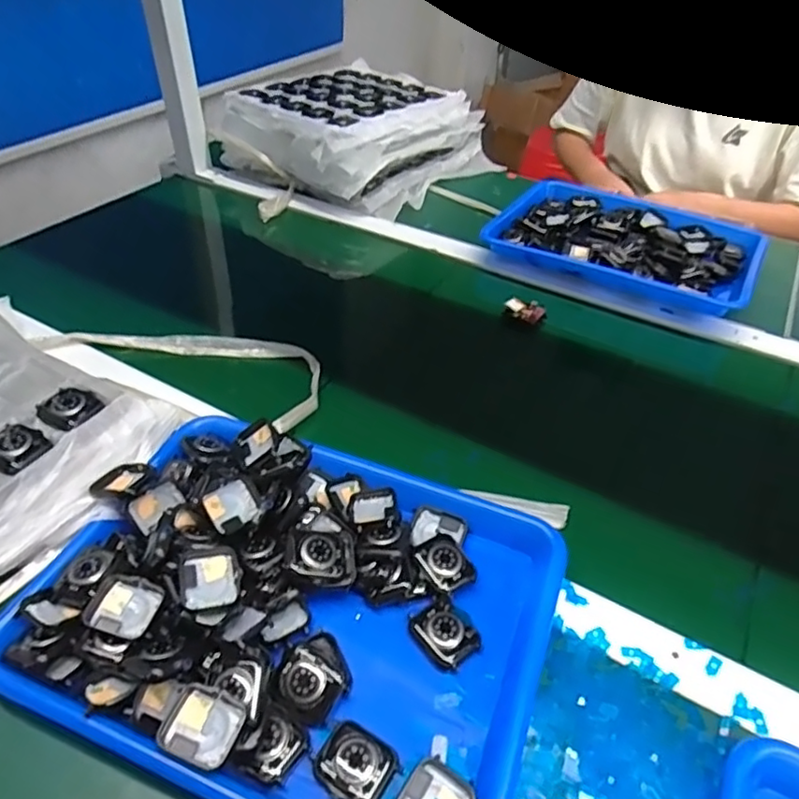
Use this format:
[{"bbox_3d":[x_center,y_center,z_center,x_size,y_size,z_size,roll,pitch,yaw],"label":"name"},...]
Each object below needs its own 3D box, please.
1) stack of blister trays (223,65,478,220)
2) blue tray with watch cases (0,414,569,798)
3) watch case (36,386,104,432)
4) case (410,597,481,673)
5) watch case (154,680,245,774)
[{"bbox_3d":[-0.071,-0.441,0.995,0.325,0.110,0.321,27,48,25],"label":"stack of blister trays"},{"bbox_3d":[-0.073,0.135,0.418,0.335,0.047,0.249,16,44,15],"label":"blue tray with watch cases"},{"bbox_3d":[-0.263,0.006,0.482,0.046,0.007,0.038,18,45,17],"label":"watch case"},{"bbox_3d":[0.030,0.160,0.416,0.033,0.013,0.044,-32,52,-31],"label":"case"},{"bbox_3d":[-0.111,0.185,0.344,0.042,0.008,0.036,17,45,16],"label":"watch case"}]

